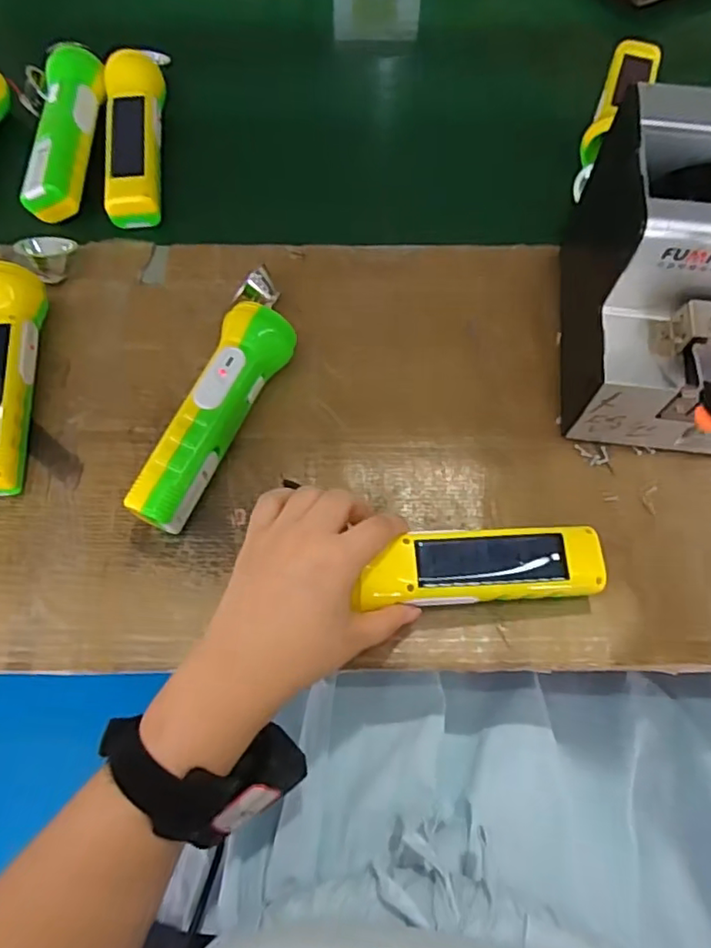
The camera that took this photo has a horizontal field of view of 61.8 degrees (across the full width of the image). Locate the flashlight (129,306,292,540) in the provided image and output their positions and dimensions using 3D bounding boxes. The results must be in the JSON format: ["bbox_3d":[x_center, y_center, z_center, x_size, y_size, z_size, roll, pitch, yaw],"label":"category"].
[{"bbox_3d":[-0.094,-0.037,0.407,0.045,0.049,0.163,20,68,8],"label":"flashlight"}]

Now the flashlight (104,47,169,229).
[{"bbox_3d":[-0.193,-0.305,0.524,0.055,0.042,0.186,-4,67,-2],"label":"flashlight"}]

